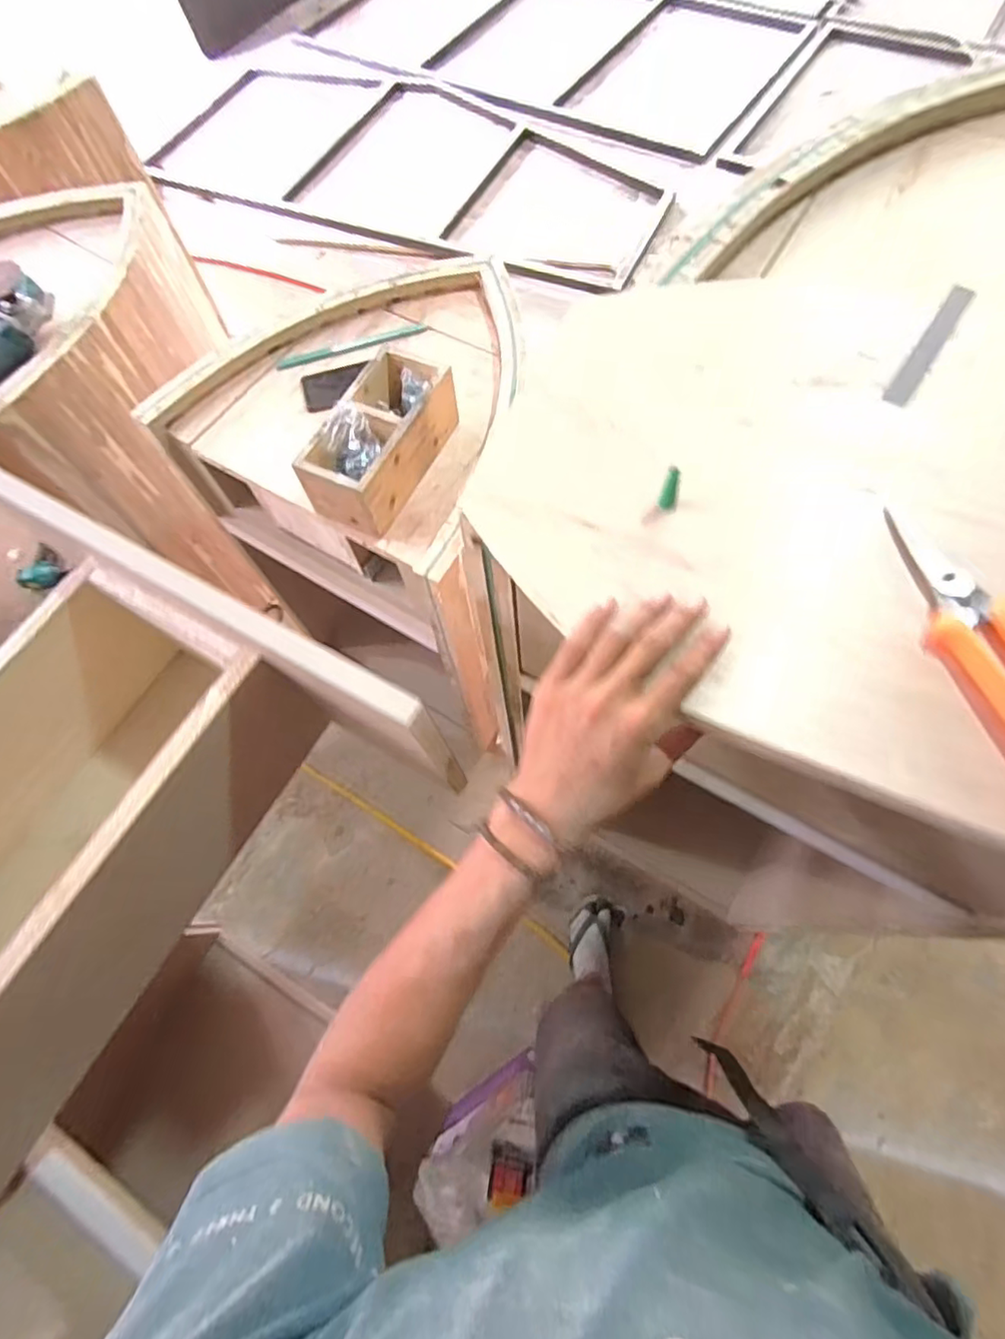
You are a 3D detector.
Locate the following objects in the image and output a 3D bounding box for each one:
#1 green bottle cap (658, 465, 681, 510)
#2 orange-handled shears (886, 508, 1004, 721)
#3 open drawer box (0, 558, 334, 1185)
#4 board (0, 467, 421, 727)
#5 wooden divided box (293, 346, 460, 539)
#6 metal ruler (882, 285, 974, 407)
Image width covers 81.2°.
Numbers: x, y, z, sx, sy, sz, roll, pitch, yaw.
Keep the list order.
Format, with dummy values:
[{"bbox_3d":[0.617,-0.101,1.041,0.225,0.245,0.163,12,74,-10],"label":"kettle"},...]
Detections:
[{"bbox_3d":[0.115,-0.124,0.400,0.013,0.031,0.014,-1,66,2],"label":"green bottle cap"},{"bbox_3d":[0.288,-0.025,0.354,0.051,0.022,0.170,-11,67,-2],"label":"orange-handled shears"},{"bbox_3d":[-0.415,0.213,0.471,0.200,0.189,0.568,28,71,14],"label":"open drawer box"},{"bbox_3d":[-0.267,-0.075,0.450,0.488,0.054,0.030,27,70,13],"label":"board"},{"bbox_3d":[-0.173,-0.336,0.850,0.115,0.113,0.252,23,70,12],"label":"wooden divided box"},{"bbox_3d":[0.337,-0.256,0.459,0.019,0.004,0.145,32,72,19],"label":"metal ruler"}]

